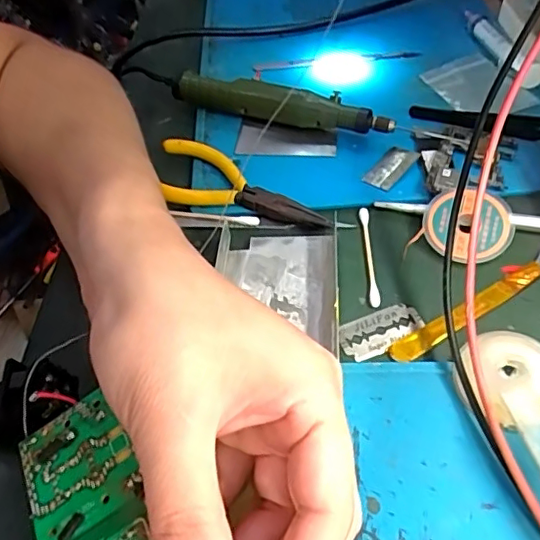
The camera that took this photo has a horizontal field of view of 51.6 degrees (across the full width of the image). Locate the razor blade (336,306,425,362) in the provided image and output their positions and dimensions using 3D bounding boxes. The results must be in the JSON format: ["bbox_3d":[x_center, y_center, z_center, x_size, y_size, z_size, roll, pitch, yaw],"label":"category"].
[{"bbox_3d":[0.054,0.030,0.271,0.041,0.004,0.022,-15,53,-6],"label":"razor blade"}]

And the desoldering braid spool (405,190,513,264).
[{"bbox_3d":[0.107,-0.023,0.305,0.047,0.013,0.047,-3,63,6],"label":"desoldering braid spool"}]

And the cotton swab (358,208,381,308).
[{"bbox_3d":[0.054,-0.009,0.304,0.006,0.005,0.070,-2,47,4],"label":"cotton swab"}]

